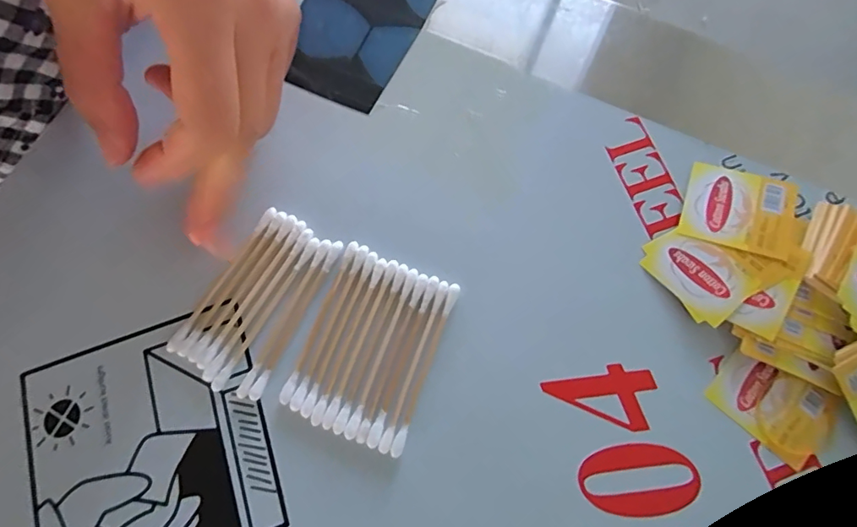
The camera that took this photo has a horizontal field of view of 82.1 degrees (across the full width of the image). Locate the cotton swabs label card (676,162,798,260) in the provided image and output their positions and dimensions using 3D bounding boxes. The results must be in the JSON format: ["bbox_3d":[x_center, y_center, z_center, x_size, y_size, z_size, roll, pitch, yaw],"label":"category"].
[{"bbox_3d":[0.134,-0.024,0.214,0.041,0.008,0.037,20,75,7],"label":"cotton swabs label card"}]

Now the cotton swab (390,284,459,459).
[{"bbox_3d":[-0.001,0.041,0.195,0.004,0.004,0.071,19,75,7],"label":"cotton swab"}]

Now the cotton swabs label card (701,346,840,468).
[{"bbox_3d":[0.136,0.055,0.195,0.043,0.004,0.032,37,83,7],"label":"cotton swabs label card"}]

